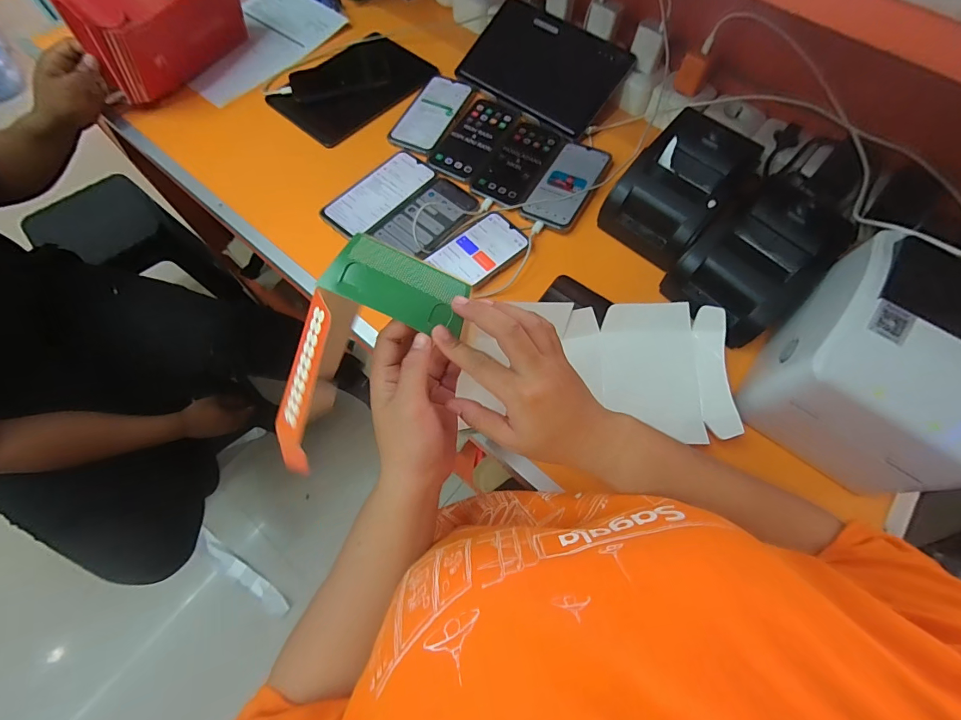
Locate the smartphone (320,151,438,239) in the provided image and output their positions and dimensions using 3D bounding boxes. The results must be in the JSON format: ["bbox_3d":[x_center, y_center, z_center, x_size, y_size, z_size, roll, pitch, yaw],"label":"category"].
[{"bbox_3d":[-0.148,-0.248,0.600,0.085,0.004,0.169,38,72,14],"label":"smartphone"}]

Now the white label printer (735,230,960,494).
[{"bbox_3d":[0.405,0.003,0.415,0.165,0.139,0.195,36,71,13],"label":"white label printer"}]

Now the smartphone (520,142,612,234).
[{"bbox_3d":[0.134,-0.261,0.608,0.078,0.006,0.173,30,70,11],"label":"smartphone"}]

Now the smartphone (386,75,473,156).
[{"bbox_3d":[-0.078,-0.407,0.672,0.082,0.006,0.174,23,68,8],"label":"smartphone"}]

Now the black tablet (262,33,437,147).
[{"bbox_3d":[-0.210,-0.468,0.698,0.167,0.009,0.254,39,72,14],"label":"black tablet"}]

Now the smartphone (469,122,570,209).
[{"bbox_3d":[0.059,-0.302,0.627,0.093,0.006,0.170,29,69,11],"label":"smartphone"}]

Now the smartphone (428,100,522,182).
[{"bbox_3d":[-0.010,-0.354,0.650,0.082,0.005,0.177,28,69,10],"label":"smartphone"}]

